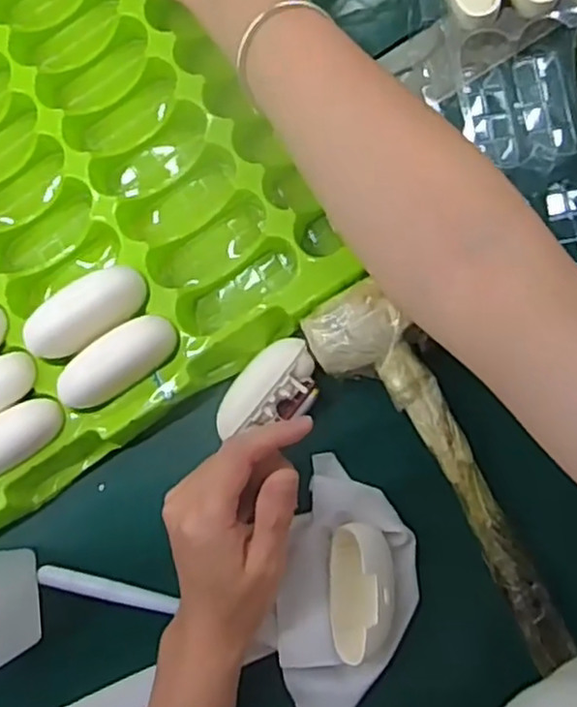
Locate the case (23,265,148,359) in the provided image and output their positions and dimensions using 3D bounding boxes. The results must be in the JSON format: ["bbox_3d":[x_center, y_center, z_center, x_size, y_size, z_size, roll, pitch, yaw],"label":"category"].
[{"bbox_3d":[-0.107,-0.022,0.379,0.066,0.023,0.027,-31,84,2],"label":"case"}]

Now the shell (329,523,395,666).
[{"bbox_3d":[0.038,0.122,0.366,0.033,0.020,0.068,0,86,5],"label":"shell"}]

